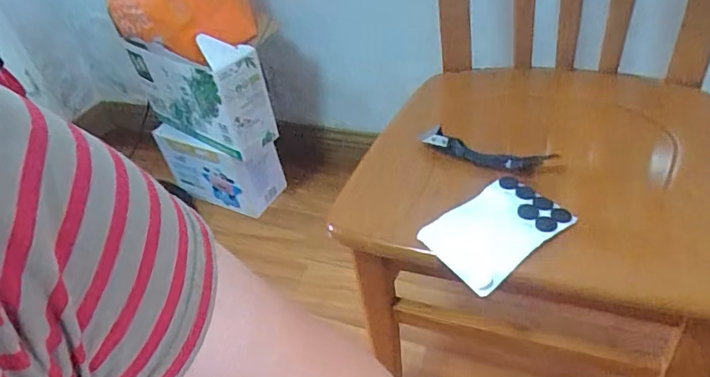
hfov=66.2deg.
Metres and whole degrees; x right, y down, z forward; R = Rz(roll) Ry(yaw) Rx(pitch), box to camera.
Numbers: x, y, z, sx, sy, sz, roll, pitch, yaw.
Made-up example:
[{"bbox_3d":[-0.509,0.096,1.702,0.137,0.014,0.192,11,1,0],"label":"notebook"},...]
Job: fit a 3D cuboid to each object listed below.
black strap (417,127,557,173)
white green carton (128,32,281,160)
[{"bbox_3d":[0.159,-0.044,0.666,0.161,0.035,0.022,16,49,28],"label":"black strap"},{"bbox_3d":[-0.352,-0.235,1.212,0.339,0.245,0.118,22,52,32],"label":"white green carton"}]

